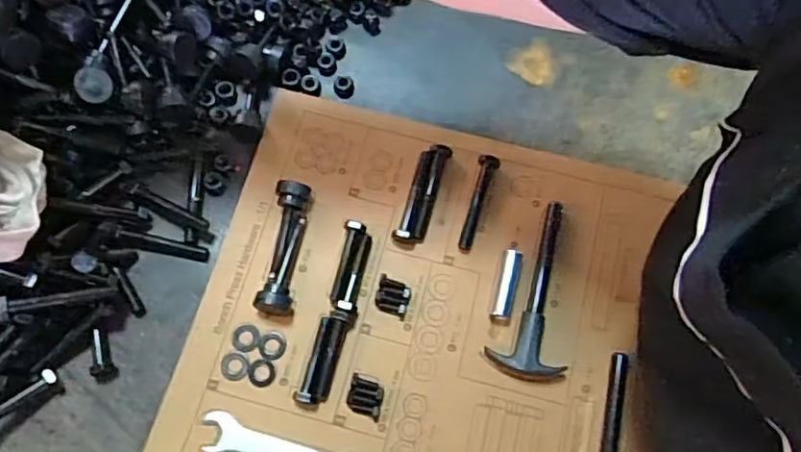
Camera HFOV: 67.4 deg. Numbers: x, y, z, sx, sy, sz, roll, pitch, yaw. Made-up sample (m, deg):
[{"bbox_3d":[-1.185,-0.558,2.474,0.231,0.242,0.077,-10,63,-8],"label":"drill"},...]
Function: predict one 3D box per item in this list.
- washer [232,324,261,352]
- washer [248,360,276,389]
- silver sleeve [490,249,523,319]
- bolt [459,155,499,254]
[{"bbox_3d":[-0.111,0.081,0.433,0.020,0.004,0.019,0,71,-1],"label":"washer"},{"bbox_3d":[-0.098,0.104,0.425,0.019,0.004,0.019,0,71,-1],"label":"washer"},{"bbox_3d":[0.079,0.040,0.442,0.014,0.018,0.054,12,71,3],"label":"silver sleeve"},{"bbox_3d":[0.057,-0.018,0.459,0.015,0.018,0.076,19,72,6],"label":"bolt"}]

